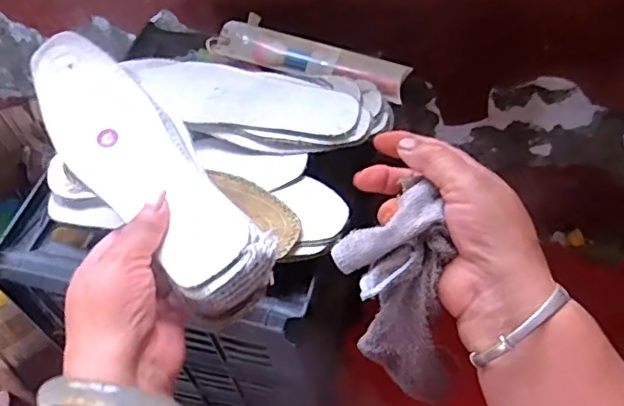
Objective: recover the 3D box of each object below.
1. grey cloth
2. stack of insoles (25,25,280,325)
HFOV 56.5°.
[{"bbox_3d":[0.051,0.060,0.356,0.061,0.130,0.041,-9,23,-2],"label":"grey cloth"},{"bbox_3d":[-0.110,-0.023,0.385,0.072,0.048,0.233,-35,63,-18],"label":"stack of insoles"}]

